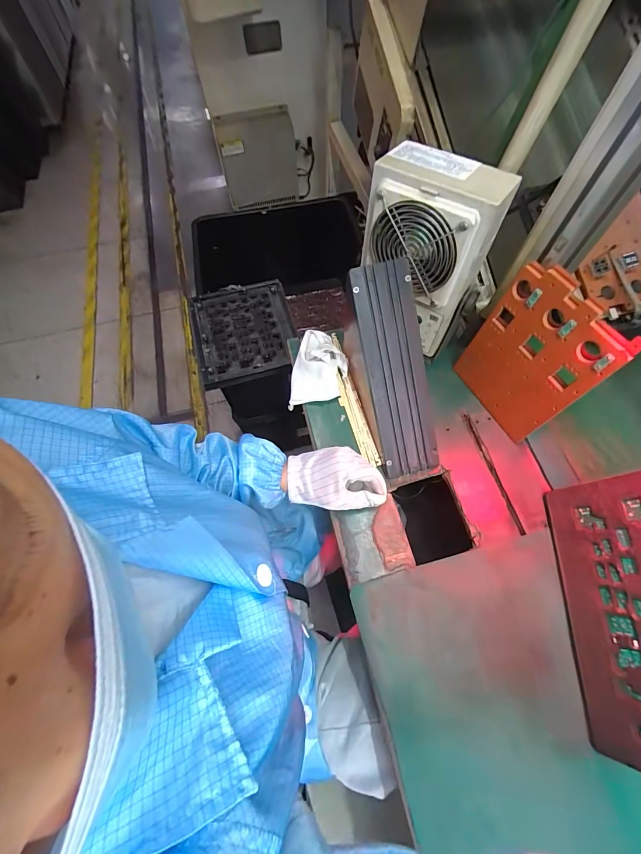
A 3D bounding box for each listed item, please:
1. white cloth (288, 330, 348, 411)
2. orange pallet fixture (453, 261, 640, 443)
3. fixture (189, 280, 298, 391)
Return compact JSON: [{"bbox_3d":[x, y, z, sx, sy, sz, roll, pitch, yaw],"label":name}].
[{"bbox_3d":[-0.003,-0.100,0.545,0.090,0.058,0.120,3,64,3],"label":"white cloth"},{"bbox_3d":[0.265,-0.086,0.440,0.012,0.190,0.151,-20,62,-19],"label":"orange pallet fixture"},{"bbox_3d":[-0.182,-0.234,0.821,0.235,0.019,0.283,-16,64,-6],"label":"fixture"}]

